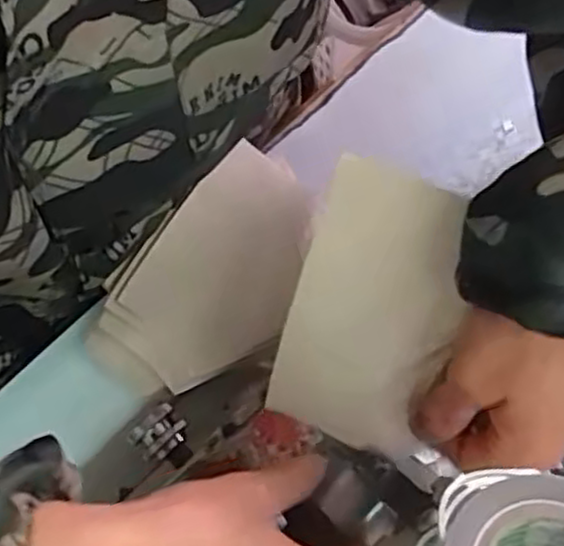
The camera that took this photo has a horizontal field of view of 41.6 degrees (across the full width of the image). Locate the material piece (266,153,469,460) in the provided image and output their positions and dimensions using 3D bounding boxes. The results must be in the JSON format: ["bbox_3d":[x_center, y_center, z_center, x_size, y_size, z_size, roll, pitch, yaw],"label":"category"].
[{"bbox_3d":[0.043,0.018,0.364,0.076,0.004,0.134,18,99,18],"label":"material piece"}]

